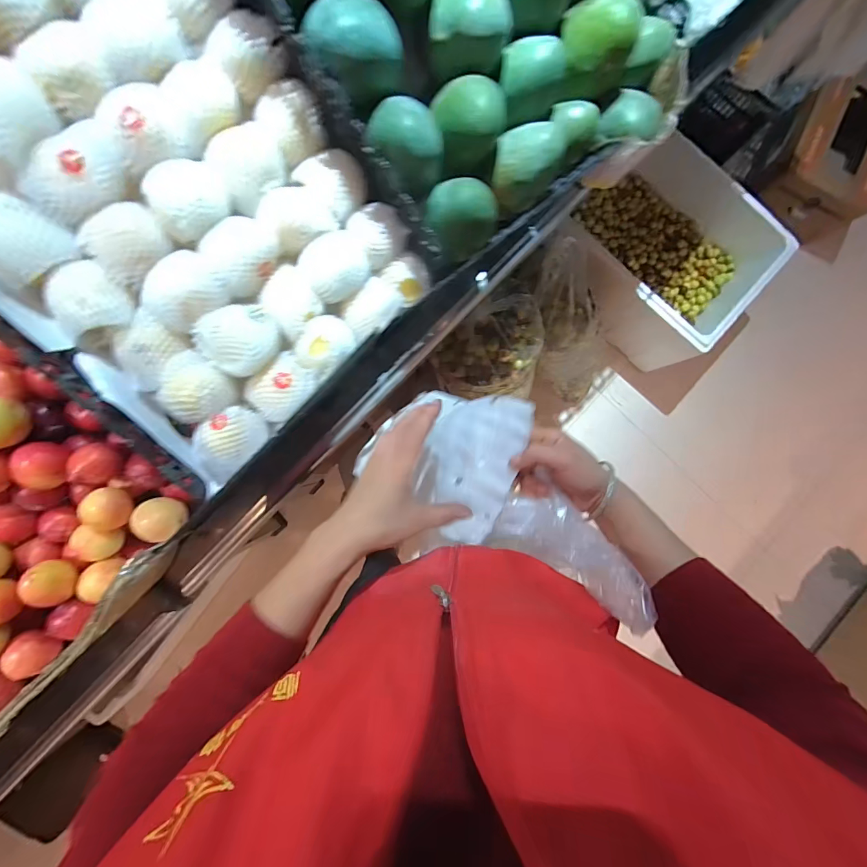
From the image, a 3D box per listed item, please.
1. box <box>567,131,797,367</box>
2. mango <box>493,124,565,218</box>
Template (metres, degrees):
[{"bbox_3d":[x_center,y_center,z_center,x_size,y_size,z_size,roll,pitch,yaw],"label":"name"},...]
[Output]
[{"bbox_3d":[0.687,-0.517,1.181,0.473,0.282,0.431,40,84,0],"label":"box"},{"bbox_3d":[0.111,-0.324,0.482,0.084,0.076,0.075,7,85,-3],"label":"mango"}]

